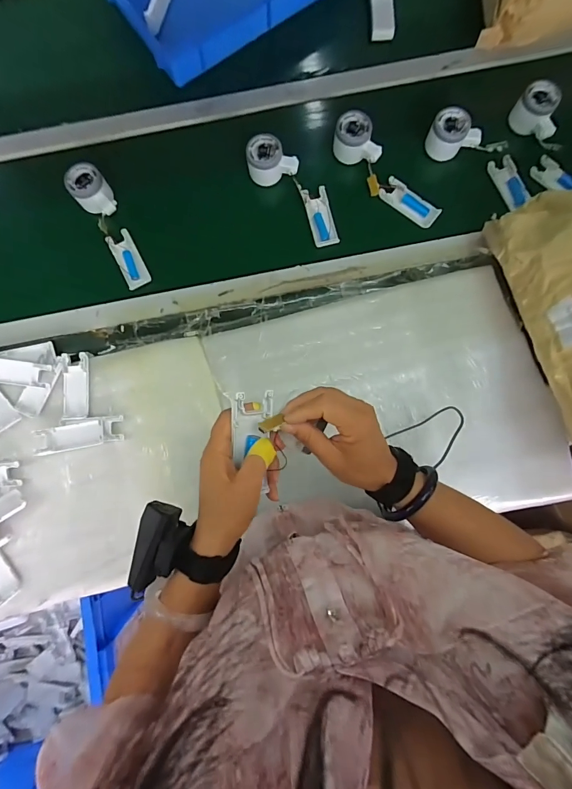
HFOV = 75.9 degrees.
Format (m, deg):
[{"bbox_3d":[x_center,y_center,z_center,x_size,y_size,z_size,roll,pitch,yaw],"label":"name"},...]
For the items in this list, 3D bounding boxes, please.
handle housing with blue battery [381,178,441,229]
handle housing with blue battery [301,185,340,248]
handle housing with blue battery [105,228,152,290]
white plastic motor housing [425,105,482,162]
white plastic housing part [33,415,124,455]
[{"bbox_3d":[0.211,-0.326,0.626,0.105,0.018,0.037,40,82,6],"label":"handle housing with blue battery"},{"bbox_3d":[0.059,-0.301,0.619,0.040,0.015,0.104,-14,80,-3],"label":"handle housing with blue battery"},{"bbox_3d":[-0.265,-0.228,0.618,0.041,0.013,0.100,-29,82,-5],"label":"handle housing with blue battery"},{"bbox_3d":[0.281,-0.432,0.619,0.084,0.053,0.056,30,82,4],"label":"white plastic motor housing"},{"bbox_3d":[-0.318,0.060,0.565,0.128,0.010,0.046,-10,80,-2],"label":"white plastic housing part"}]

